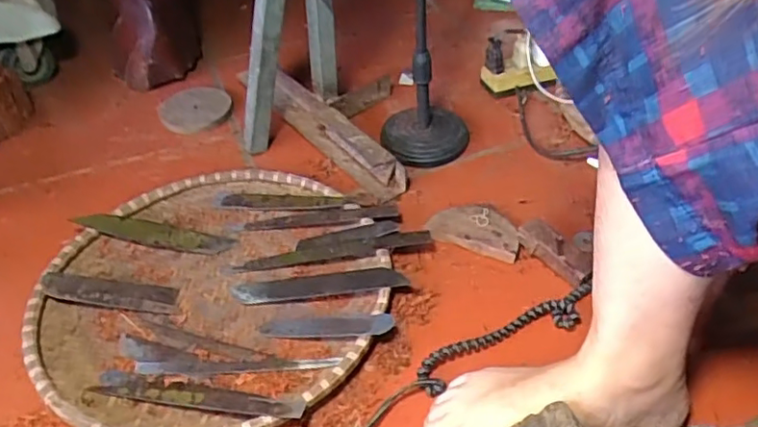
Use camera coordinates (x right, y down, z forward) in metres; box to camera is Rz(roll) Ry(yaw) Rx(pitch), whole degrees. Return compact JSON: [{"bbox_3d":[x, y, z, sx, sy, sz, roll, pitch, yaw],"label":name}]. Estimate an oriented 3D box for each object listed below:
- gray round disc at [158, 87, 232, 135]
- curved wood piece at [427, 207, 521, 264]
[{"bbox_3d":[-0.268,-0.153,0.878,0.099,0.016,0.102,-3,42,3],"label":"gray round disc"},{"bbox_3d":[0.103,0.014,0.644,0.097,0.016,0.062,14,46,21],"label":"curved wood piece"}]

